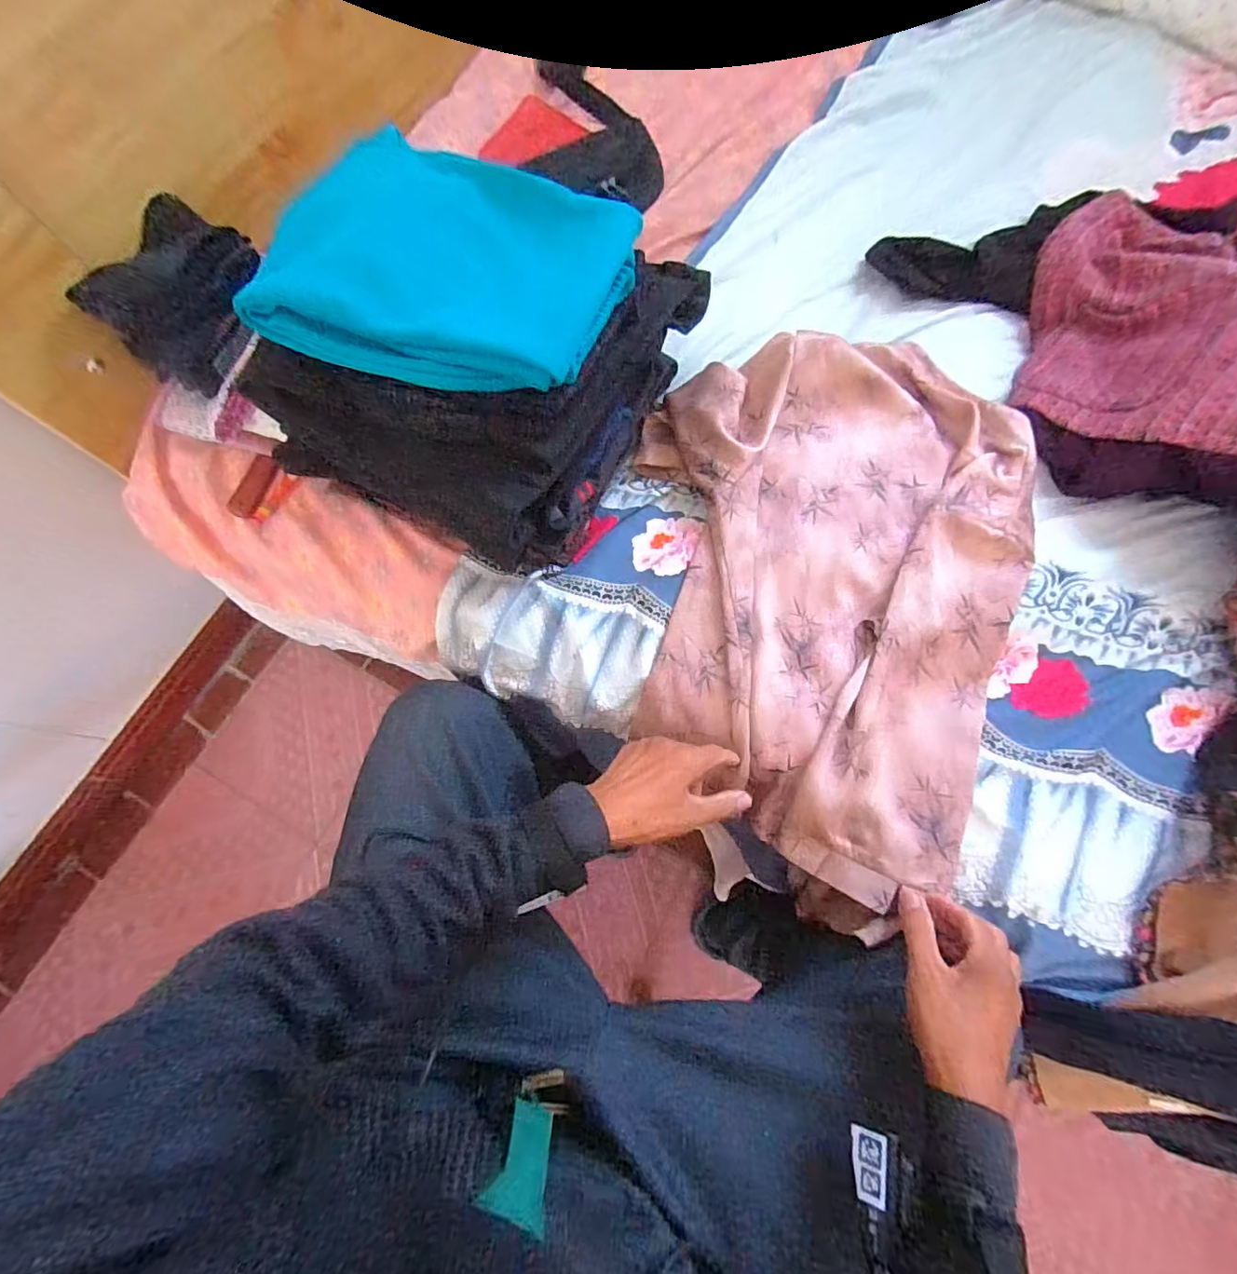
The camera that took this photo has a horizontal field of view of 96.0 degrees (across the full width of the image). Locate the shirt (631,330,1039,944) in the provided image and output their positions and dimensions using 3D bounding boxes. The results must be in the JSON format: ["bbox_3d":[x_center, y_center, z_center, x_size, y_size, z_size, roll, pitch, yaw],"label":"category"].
[{"bbox_3d":[0.233,-0.035,0.594,0.402,0.067,0.608,1,77,3],"label":"shirt"}]

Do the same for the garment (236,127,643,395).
[{"bbox_3d":[-0.150,-0.326,0.511,0.294,0.066,0.227,22,73,7],"label":"garment"}]

